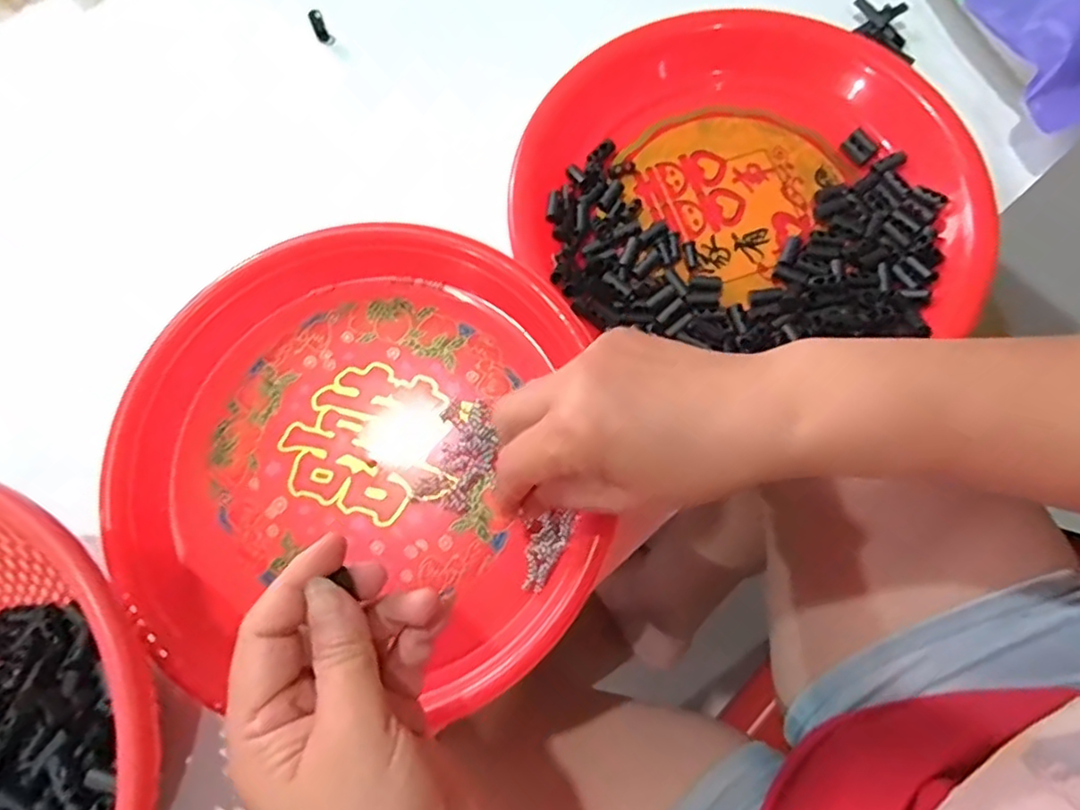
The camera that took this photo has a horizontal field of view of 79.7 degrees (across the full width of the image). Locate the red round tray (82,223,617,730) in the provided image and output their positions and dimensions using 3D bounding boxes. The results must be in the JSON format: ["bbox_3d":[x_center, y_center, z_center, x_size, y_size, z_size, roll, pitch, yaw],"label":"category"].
[{"bbox_3d":[-0.097,0.024,0.335,0.237,0.031,0.240,0,74,2],"label":"red round tray"}]

